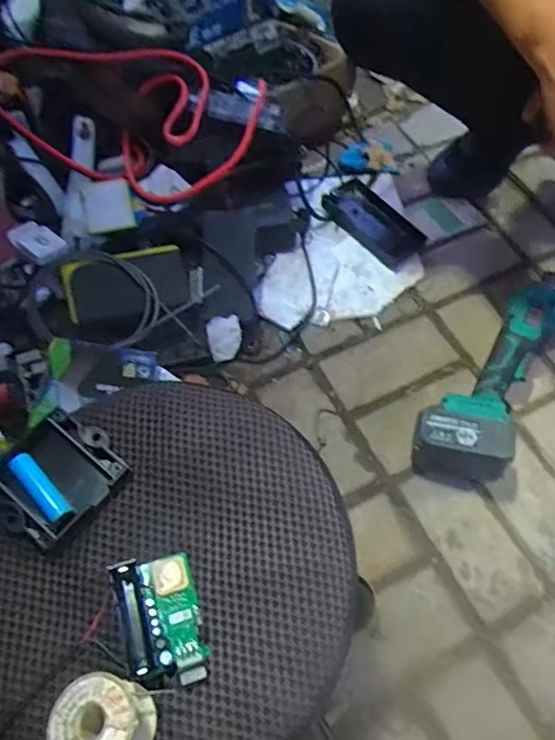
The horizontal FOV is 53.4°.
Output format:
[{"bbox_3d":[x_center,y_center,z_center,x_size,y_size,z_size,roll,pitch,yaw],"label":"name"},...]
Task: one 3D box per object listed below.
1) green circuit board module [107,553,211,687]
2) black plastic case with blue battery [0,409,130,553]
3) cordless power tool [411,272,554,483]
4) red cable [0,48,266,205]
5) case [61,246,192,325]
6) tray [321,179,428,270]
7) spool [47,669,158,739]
[{"bbox_3d":[-0.088,0.188,0.415,0.056,0.022,0.092,-16,62,-9],"label":"green circuit board module"},{"bbox_3d":[-0.189,0.090,0.469,0.090,0.025,0.100,40,68,19],"label":"black plastic case with blue battery"},{"bbox_3d":[0.315,0.001,0.735,0.114,0.094,0.367,37,67,20],"label":"cordless power tool"},{"bbox_3d":[-0.265,-0.416,0.854,0.463,0.129,0.282,24,64,13],"label":"red cable"},{"bbox_3d":[-0.205,-0.108,0.757,0.161,0.026,0.113,-11,85,-12],"label":"case"},{"bbox_3d":[0.157,-0.245,0.902,0.094,0.022,0.172,-34,66,-17],"label":"tray"},{"bbox_3d":[-0.115,0.234,0.365,0.055,0.061,0.053,27,64,14],"label":"spool"}]

